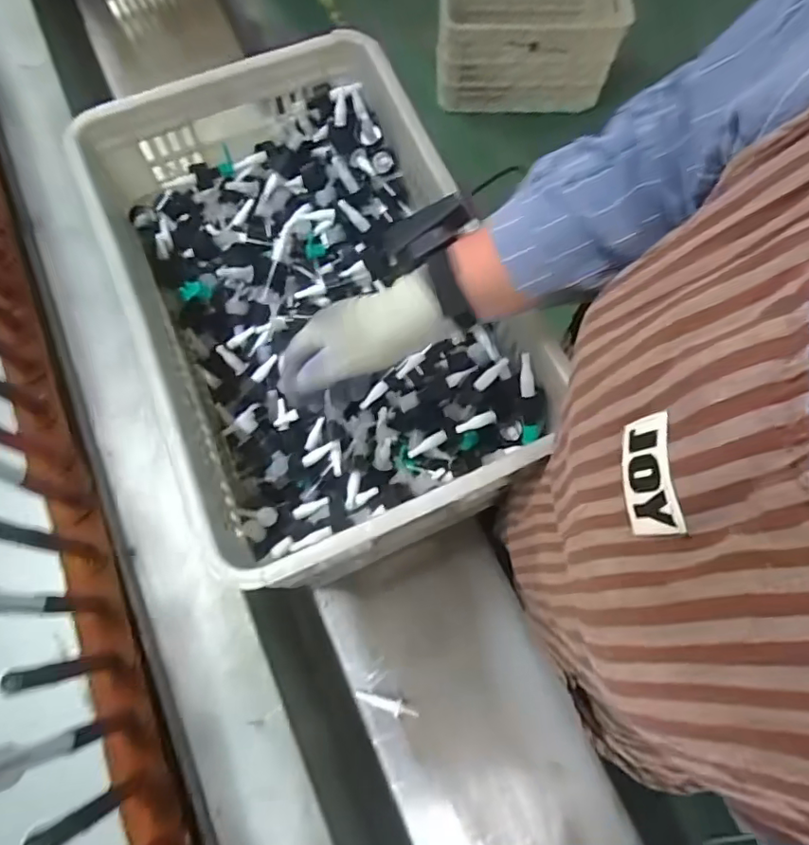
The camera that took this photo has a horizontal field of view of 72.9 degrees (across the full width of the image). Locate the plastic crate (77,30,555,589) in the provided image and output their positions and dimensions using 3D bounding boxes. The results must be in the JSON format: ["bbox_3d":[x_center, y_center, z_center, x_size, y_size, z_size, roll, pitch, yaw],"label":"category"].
[{"bbox_3d":[-0.092,-0.128,0.603,0.349,0.171,0.526,-24,73,-7],"label":"plastic crate"}]

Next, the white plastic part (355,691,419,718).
[{"bbox_3d":[-0.021,0.334,0.647,0.075,0.013,0.016,15,72,5],"label":"white plastic part"}]

